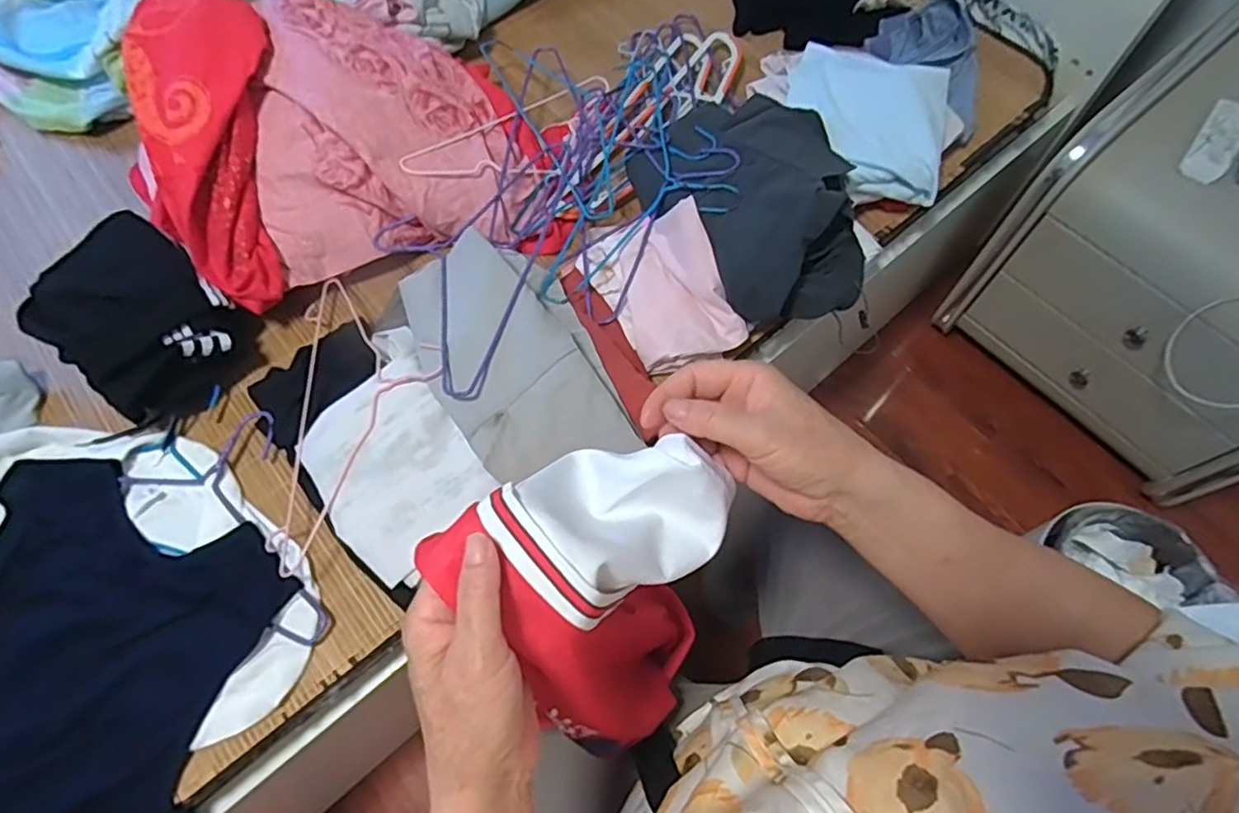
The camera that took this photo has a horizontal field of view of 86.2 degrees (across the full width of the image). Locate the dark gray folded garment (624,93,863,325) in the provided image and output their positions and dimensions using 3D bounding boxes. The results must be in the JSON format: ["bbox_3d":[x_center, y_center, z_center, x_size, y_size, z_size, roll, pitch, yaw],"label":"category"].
[{"bbox_3d":[0.157,-0.276,0.807,0.233,0.103,0.351,-17,66,-6],"label":"dark gray folded garment"}]

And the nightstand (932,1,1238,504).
[{"bbox_3d":[0.893,-0.208,1.028,0.433,0.423,0.508,-41,71,-16],"label":"nightstand"}]

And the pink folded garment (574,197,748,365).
[{"bbox_3d":[0.048,-0.151,0.786,0.135,0.069,0.206,-25,67,-10],"label":"pink folded garment"}]

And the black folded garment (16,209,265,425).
[{"bbox_3d":[-0.561,-0.109,0.771,0.224,0.099,0.168,36,71,16],"label":"black folded garment"}]

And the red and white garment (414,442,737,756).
[{"bbox_3d":[0.002,0.121,0.452,0.137,0.258,0.148,40,72,17],"label":"red and white garment"}]

